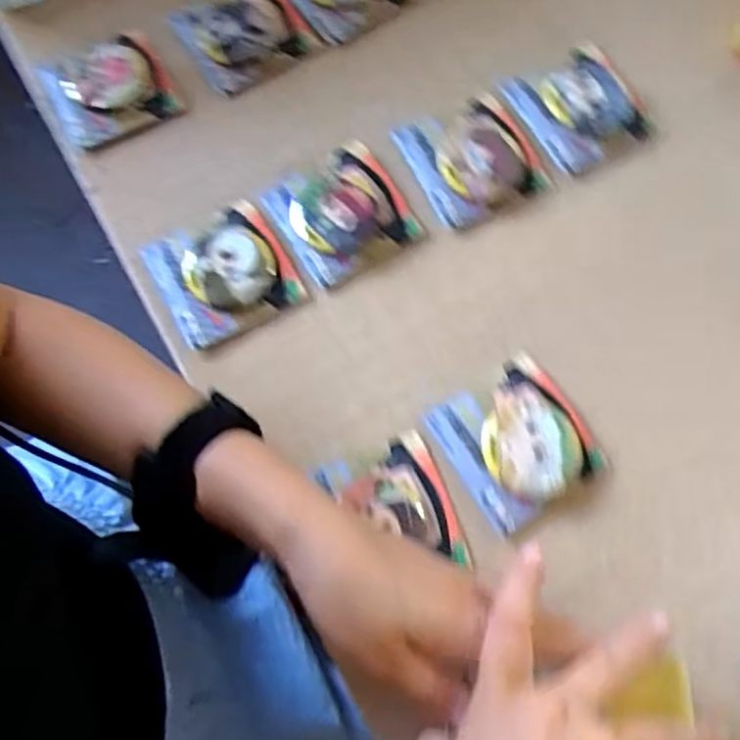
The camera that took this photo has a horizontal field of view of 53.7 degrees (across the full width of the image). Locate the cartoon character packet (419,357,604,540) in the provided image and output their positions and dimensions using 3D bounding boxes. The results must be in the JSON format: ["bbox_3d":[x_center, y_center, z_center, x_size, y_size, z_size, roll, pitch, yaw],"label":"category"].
[{"bbox_3d":[0.088,0.042,0.437,0.080,0.014,0.084,-31,74,-8],"label":"cartoon character packet"}]

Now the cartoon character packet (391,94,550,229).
[{"bbox_3d":[0.071,-0.145,0.499,0.078,0.015,0.085,-27,73,-6],"label":"cartoon character packet"}]

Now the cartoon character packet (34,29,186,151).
[{"bbox_3d":[-0.190,-0.206,0.533,0.083,0.022,0.085,-27,73,-6],"label":"cartoon character packet"}]

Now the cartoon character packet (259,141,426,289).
[{"bbox_3d":[-0.019,-0.107,0.490,0.081,0.017,0.087,-32,74,-8],"label":"cartoon character packet"}]

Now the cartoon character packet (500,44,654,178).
[{"bbox_3d":[0.147,-0.183,0.510,0.079,0.014,0.083,-30,74,-7],"label":"cartoon character packet"}]

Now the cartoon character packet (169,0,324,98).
[{"bbox_3d":[-0.094,-0.255,0.546,0.080,0.014,0.089,-33,74,-8],"label":"cartoon character packet"}]

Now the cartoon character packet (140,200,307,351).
[{"bbox_3d":[-0.097,-0.065,0.481,0.083,0.014,0.084,-28,73,-6],"label":"cartoon character packet"}]

